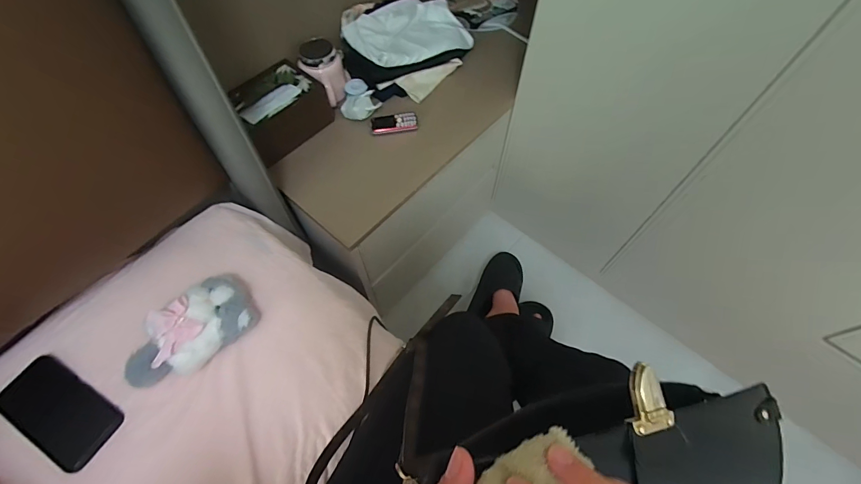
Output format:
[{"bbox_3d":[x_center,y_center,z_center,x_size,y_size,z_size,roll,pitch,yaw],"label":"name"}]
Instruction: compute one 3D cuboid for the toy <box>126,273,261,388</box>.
[{"bbox_3d":[-0.331,0.126,0.546,0.089,0.066,0.175,40,68,20],"label":"toy"}]

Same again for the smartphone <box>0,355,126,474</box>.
[{"bbox_3d":[-0.495,0.224,0.521,0.164,0.012,0.081,27,64,14],"label":"smartphone"}]

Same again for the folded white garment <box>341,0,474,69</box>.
[{"bbox_3d":[-0.044,-0.486,0.900,0.281,0.031,0.163,-30,80,-26],"label":"folded white garment"}]

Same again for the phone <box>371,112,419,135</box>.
[{"bbox_3d":[-0.078,-0.258,0.853,0.100,0.017,0.047,-7,61,-4],"label":"phone"}]

